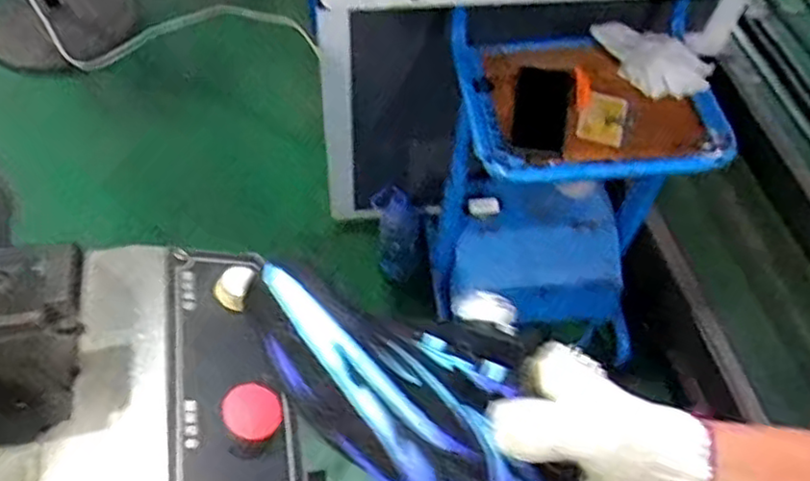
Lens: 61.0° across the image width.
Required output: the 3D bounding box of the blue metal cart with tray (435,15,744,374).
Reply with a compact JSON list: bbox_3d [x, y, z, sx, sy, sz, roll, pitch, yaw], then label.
[{"bbox_3d":[0.261,-0.034,1.210,0.417,0.564,0.287,8,56,2],"label":"blue metal cart with tray"}]

